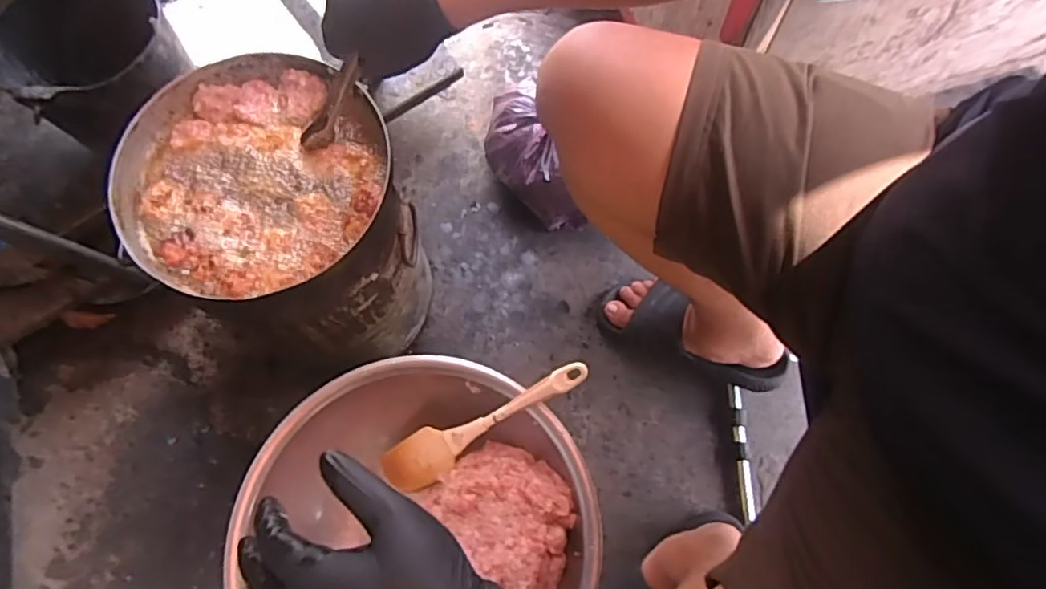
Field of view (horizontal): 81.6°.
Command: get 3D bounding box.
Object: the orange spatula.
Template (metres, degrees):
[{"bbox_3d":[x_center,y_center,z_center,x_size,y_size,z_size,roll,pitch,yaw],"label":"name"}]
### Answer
[{"bbox_3d":[-0.040,0.124,0.567,0.233,0.016,0.048,-32,71,21],"label":"orange spatula"}]

